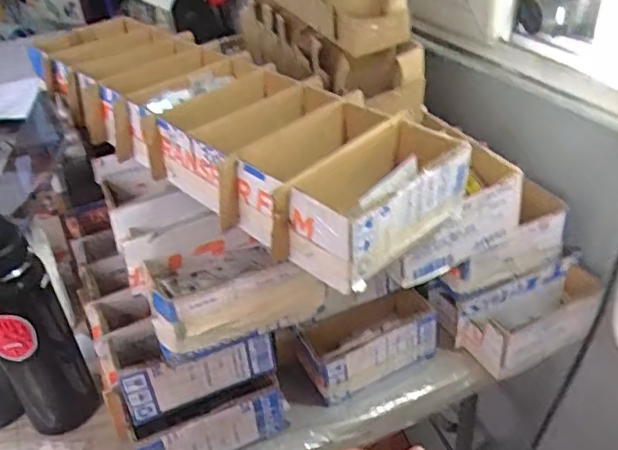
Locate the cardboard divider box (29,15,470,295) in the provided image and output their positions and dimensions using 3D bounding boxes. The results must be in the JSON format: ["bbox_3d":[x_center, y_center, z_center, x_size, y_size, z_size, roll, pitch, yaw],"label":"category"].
[{"bbox_3d":[-0.104,-0.130,0.683,0.198,0.094,0.537,-30,43,-31],"label":"cardboard divider box"}]

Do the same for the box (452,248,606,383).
[{"bbox_3d":[0.251,0.121,0.717,0.147,0.074,0.072,-16,38,-16],"label":"box"}]

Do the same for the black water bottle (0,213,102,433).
[{"bbox_3d":[-0.299,0.110,0.628,0.084,0.282,0.062,-24,40,-25],"label":"black water bottle"}]

